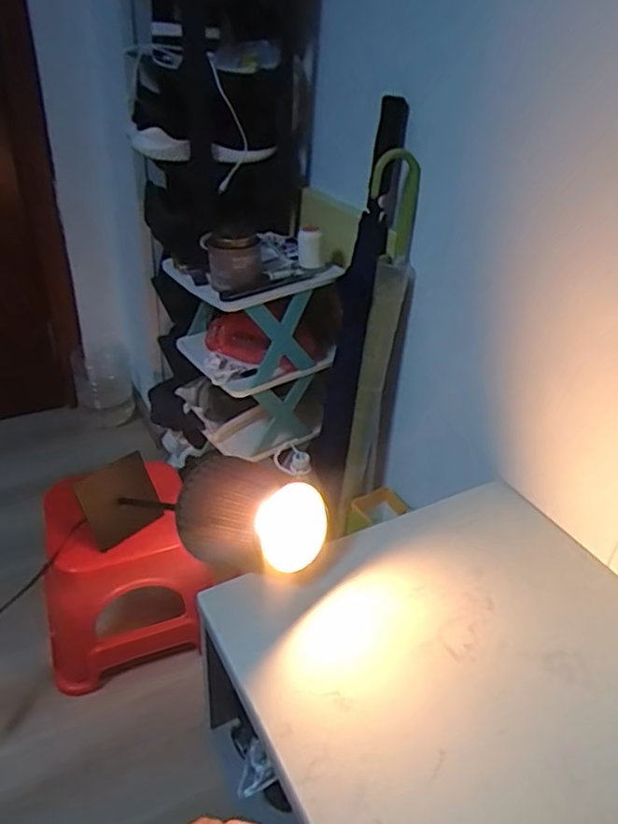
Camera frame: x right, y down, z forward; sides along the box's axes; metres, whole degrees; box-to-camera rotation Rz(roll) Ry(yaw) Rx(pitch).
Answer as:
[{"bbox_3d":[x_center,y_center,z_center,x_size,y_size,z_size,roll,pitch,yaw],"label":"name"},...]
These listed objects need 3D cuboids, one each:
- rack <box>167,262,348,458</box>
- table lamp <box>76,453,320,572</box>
[{"bbox_3d":[-0.090,-0.109,1.112,0.231,0.314,0.205,-24,43,-35],"label":"rack"},{"bbox_3d":[-0.181,0.137,0.848,0.449,0.125,0.118,-4,21,48],"label":"table lamp"}]

